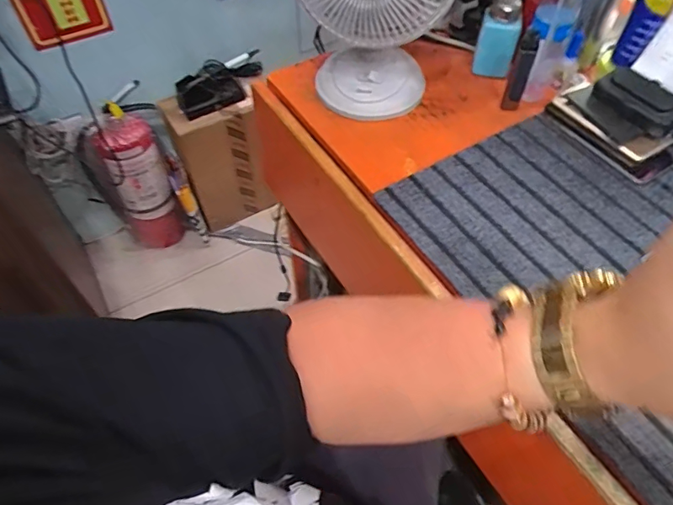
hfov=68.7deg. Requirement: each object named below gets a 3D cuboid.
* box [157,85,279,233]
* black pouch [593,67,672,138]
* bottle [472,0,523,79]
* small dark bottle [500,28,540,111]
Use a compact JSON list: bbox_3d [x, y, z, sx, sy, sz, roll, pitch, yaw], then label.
[{"bbox_3d":[-0.331,-0.272,1.448,0.228,0.360,0.189,-18,55,-13],"label":"box"},{"bbox_3d":[0.360,-0.182,0.586,0.040,0.031,0.108,-24,57,-17],"label":"black pouch"},{"bbox_3d":[0.224,-0.296,0.683,0.052,0.103,0.039,18,56,13],"label":"bottle"},{"bbox_3d":[0.239,-0.236,0.636,0.024,0.097,0.018,26,58,19],"label":"small dark bottle"}]

